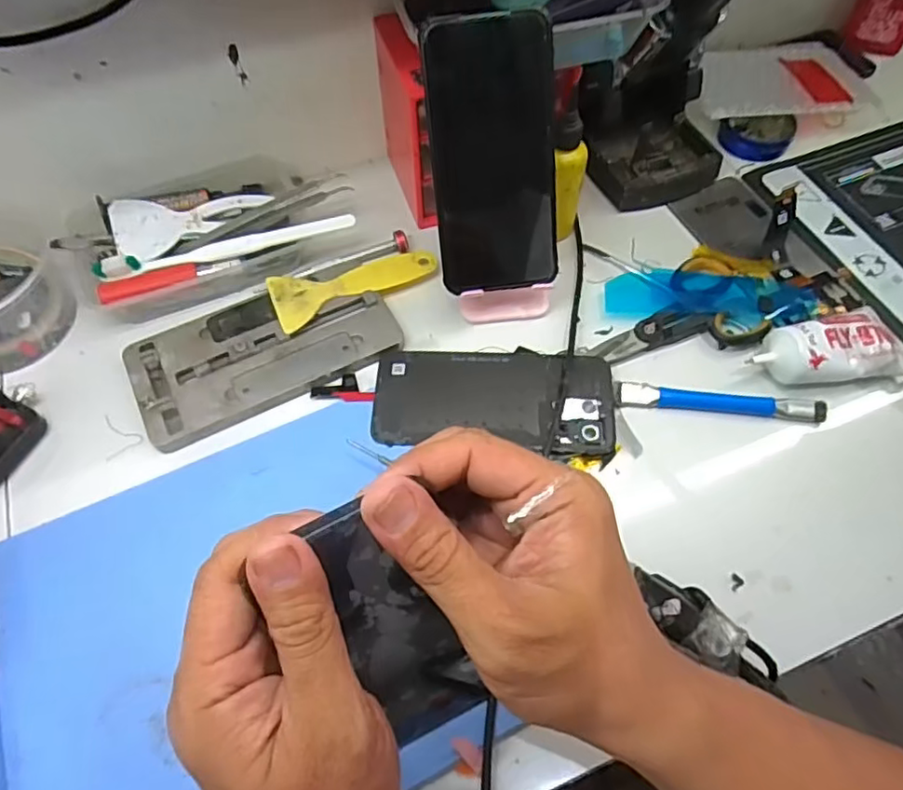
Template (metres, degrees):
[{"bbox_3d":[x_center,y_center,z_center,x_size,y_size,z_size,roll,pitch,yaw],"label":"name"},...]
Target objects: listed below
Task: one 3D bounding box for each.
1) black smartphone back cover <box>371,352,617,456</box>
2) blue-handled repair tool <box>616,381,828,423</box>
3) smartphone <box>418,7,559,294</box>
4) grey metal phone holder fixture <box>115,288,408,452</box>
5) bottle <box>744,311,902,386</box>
[{"bbox_3d":[0.028,0.003,0.418,0.157,0.006,0.072,3,60,1],"label":"black smartphone back cover"},{"bbox_3d":[0.179,0.003,0.417,0.134,0.008,0.017,5,60,2],"label":"blue-handled repair tool"},{"bbox_3d":[0.027,-0.147,0.395,0.077,0.160,0.005,-5,25,3],"label":"smartphone"},{"bbox_3d":[-0.131,-0.034,0.438,0.176,0.009,0.089,-25,63,-14],"label":"grey metal phone holder fixture"},{"bbox_3d":[0.257,-0.032,0.424,0.111,0.031,0.049,-7,60,-4],"label":"bottle"}]

